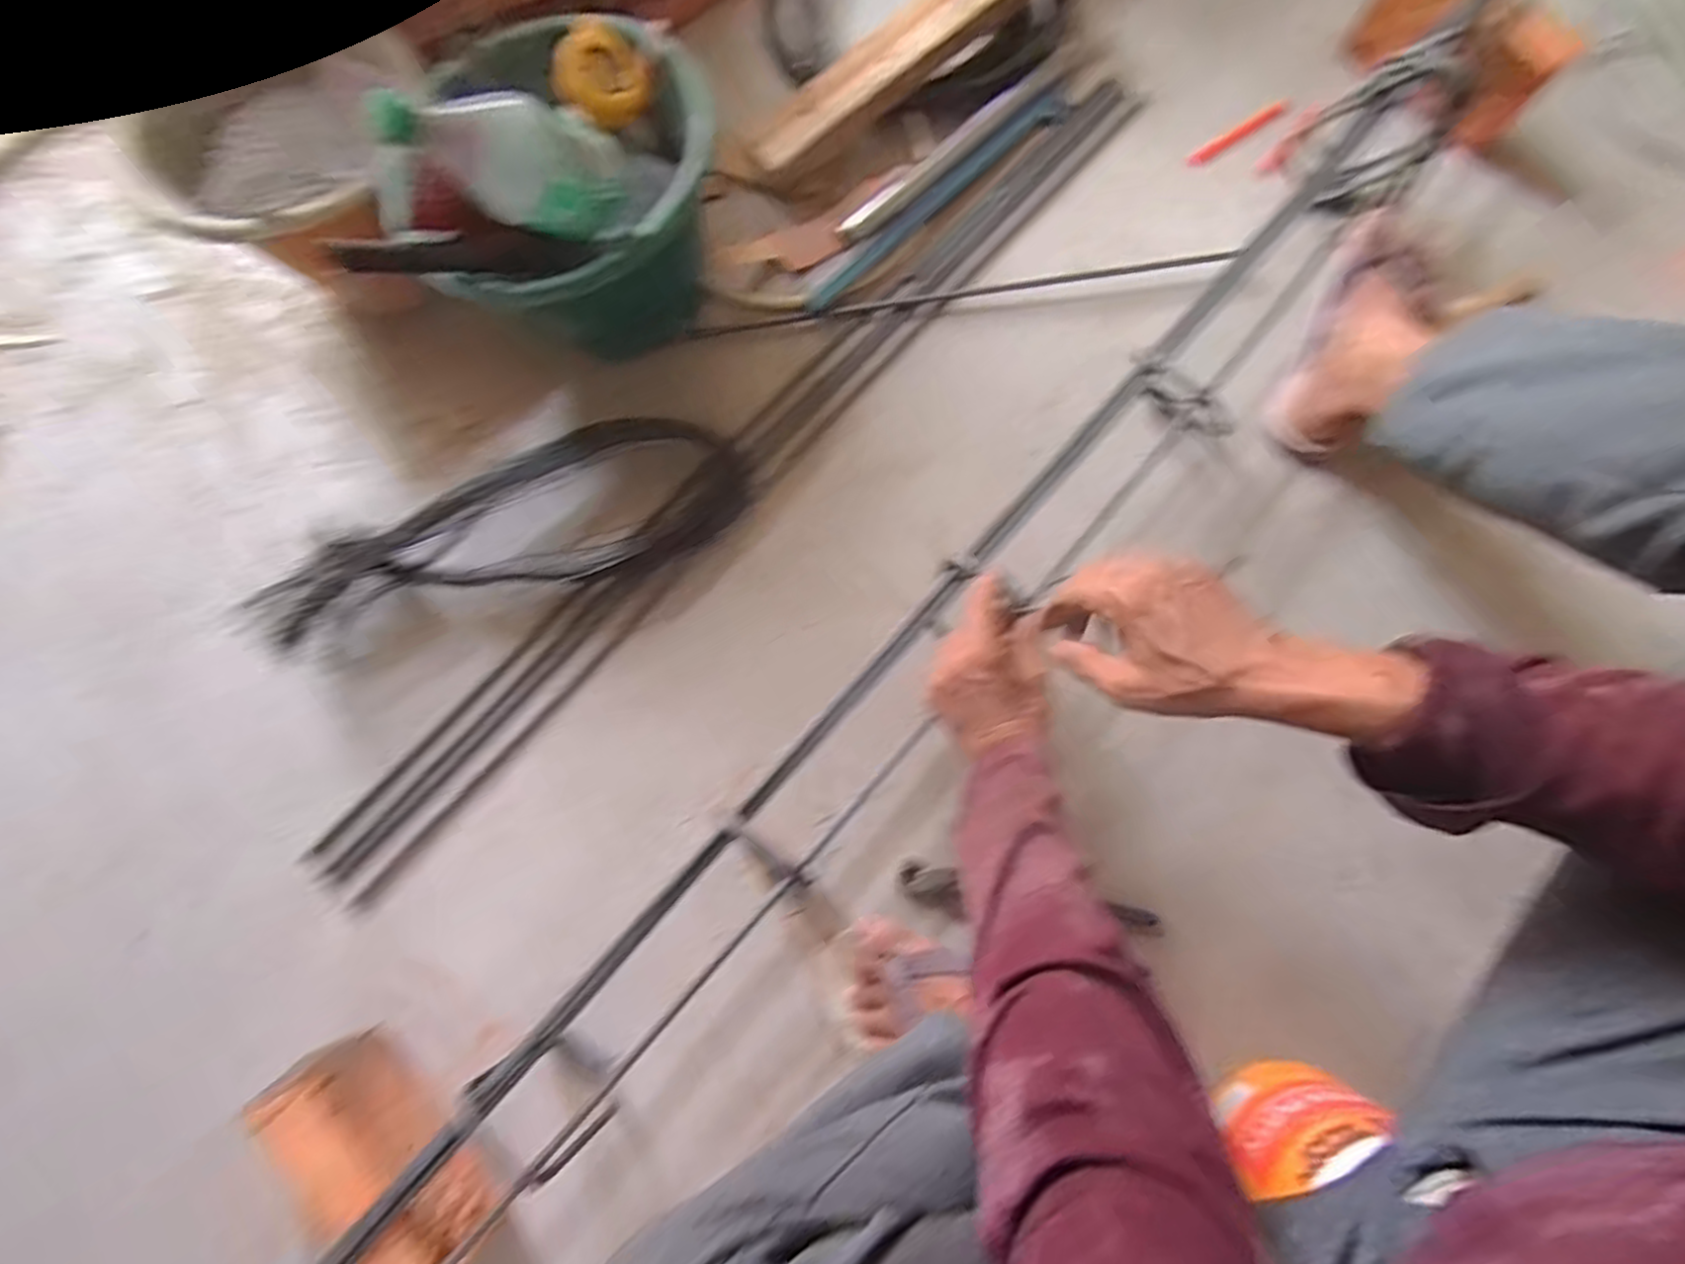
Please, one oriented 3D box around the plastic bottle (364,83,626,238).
[{"bbox_3d":[-0.249,-0.363,0.530,0.183,0.089,0.076,-13,73,-46],"label":"plastic bottle"}]

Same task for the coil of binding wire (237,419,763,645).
[{"bbox_3d":[-0.323,-0.098,0.698,0.472,0.046,0.140,-16,78,-2],"label":"coil of binding wire"}]

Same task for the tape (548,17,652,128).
[{"bbox_3d":[-0.207,-0.475,0.612,0.070,0.020,0.070,-6,103,-26],"label":"tape"}]

